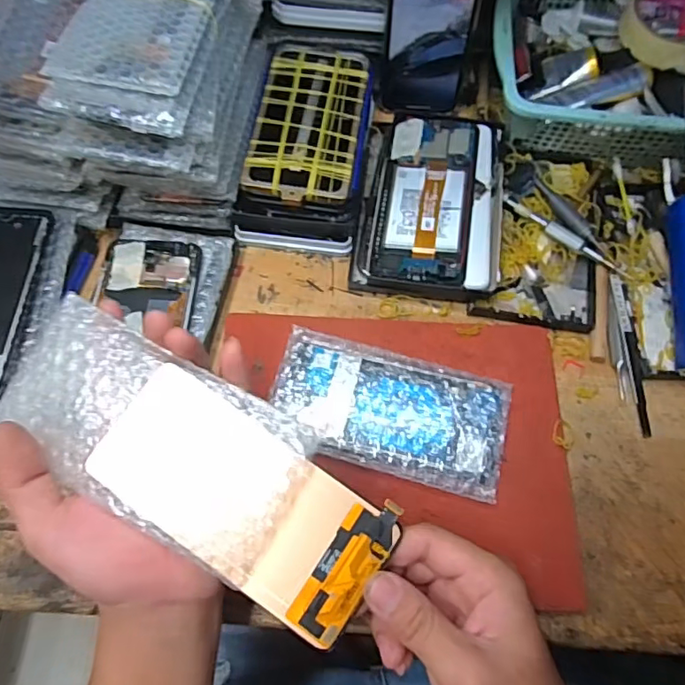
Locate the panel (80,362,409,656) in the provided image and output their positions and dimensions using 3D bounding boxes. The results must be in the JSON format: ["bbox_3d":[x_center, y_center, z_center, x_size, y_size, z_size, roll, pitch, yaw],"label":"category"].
[{"bbox_3d":[-0.051,0.078,0.270,0.151,0.010,0.071,33,77,5],"label":"panel"}]

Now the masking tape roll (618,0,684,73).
[{"bbox_3d":[0.296,-0.285,0.471,0.090,0.021,0.095,0,66,-1],"label":"masking tape roll"}]

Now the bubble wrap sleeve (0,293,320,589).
[{"bbox_3d":[-0.101,0.046,0.280,0.165,0.016,0.080,29,70,10],"label":"bubble wrap sleeve"}]

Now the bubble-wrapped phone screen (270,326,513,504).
[{"bbox_3d":[0.033,0.048,0.376,0.163,0.012,0.083,15,67,6],"label":"bubble-wrapped phone screen"}]

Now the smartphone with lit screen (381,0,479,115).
[{"bbox_3d":[0.074,-0.263,0.453,0.072,0.141,0.009,4,56,2],"label":"smartphone with lit screen"}]

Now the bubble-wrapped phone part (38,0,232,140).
[{"bbox_3d":[-0.130,-0.223,0.362,0.089,0.019,0.180,11,70,-2],"label":"bubble-wrapped phone part"}]

